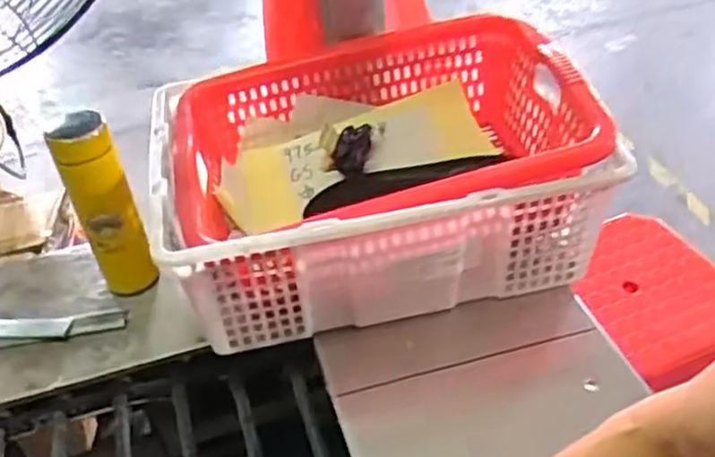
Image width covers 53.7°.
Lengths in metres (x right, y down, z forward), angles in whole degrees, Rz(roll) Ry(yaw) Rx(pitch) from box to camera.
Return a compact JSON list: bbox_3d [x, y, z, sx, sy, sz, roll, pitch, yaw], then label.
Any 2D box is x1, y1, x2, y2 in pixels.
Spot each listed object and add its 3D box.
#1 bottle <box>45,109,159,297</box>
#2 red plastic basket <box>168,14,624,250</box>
[{"bbox_3d":[-0.279,-0.017,0.788,0.061,0.226,0.052,-21,42,-17],"label":"bottle"},{"bbox_3d":[0.026,-0.064,0.849,0.469,0.194,0.312,-12,40,-7],"label":"red plastic basket"}]

